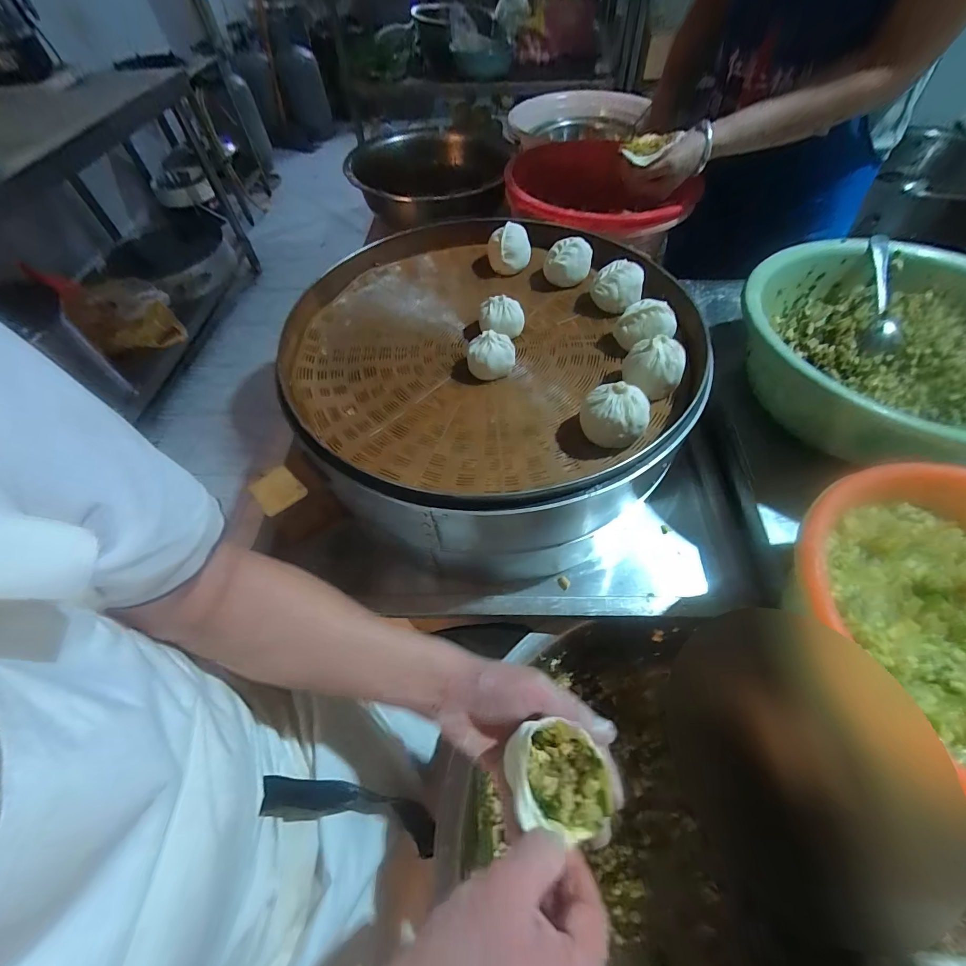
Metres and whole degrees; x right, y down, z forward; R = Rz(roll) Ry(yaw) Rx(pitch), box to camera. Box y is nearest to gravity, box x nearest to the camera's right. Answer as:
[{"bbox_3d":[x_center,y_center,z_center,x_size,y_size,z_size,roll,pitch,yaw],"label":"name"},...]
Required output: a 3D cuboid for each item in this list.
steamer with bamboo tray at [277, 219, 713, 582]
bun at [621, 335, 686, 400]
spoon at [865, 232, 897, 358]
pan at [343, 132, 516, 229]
[{"bbox_3d":[-0.004,-0.127,0.546,0.456,0.194,0.485,-1,56,2],"label":"steamer with bamboo tray"},{"bbox_3d":[0.183,-0.120,0.446,0.059,0.059,0.052,21,59,16],"label":"bun"},{"bbox_3d":[0.523,-0.246,0.540,0.033,0.026,0.179,11,75,10],"label":"spoon"},{"bbox_3d":[-0.109,-0.651,0.861,0.306,0.081,0.387,-1,56,2],"label":"pan"}]

